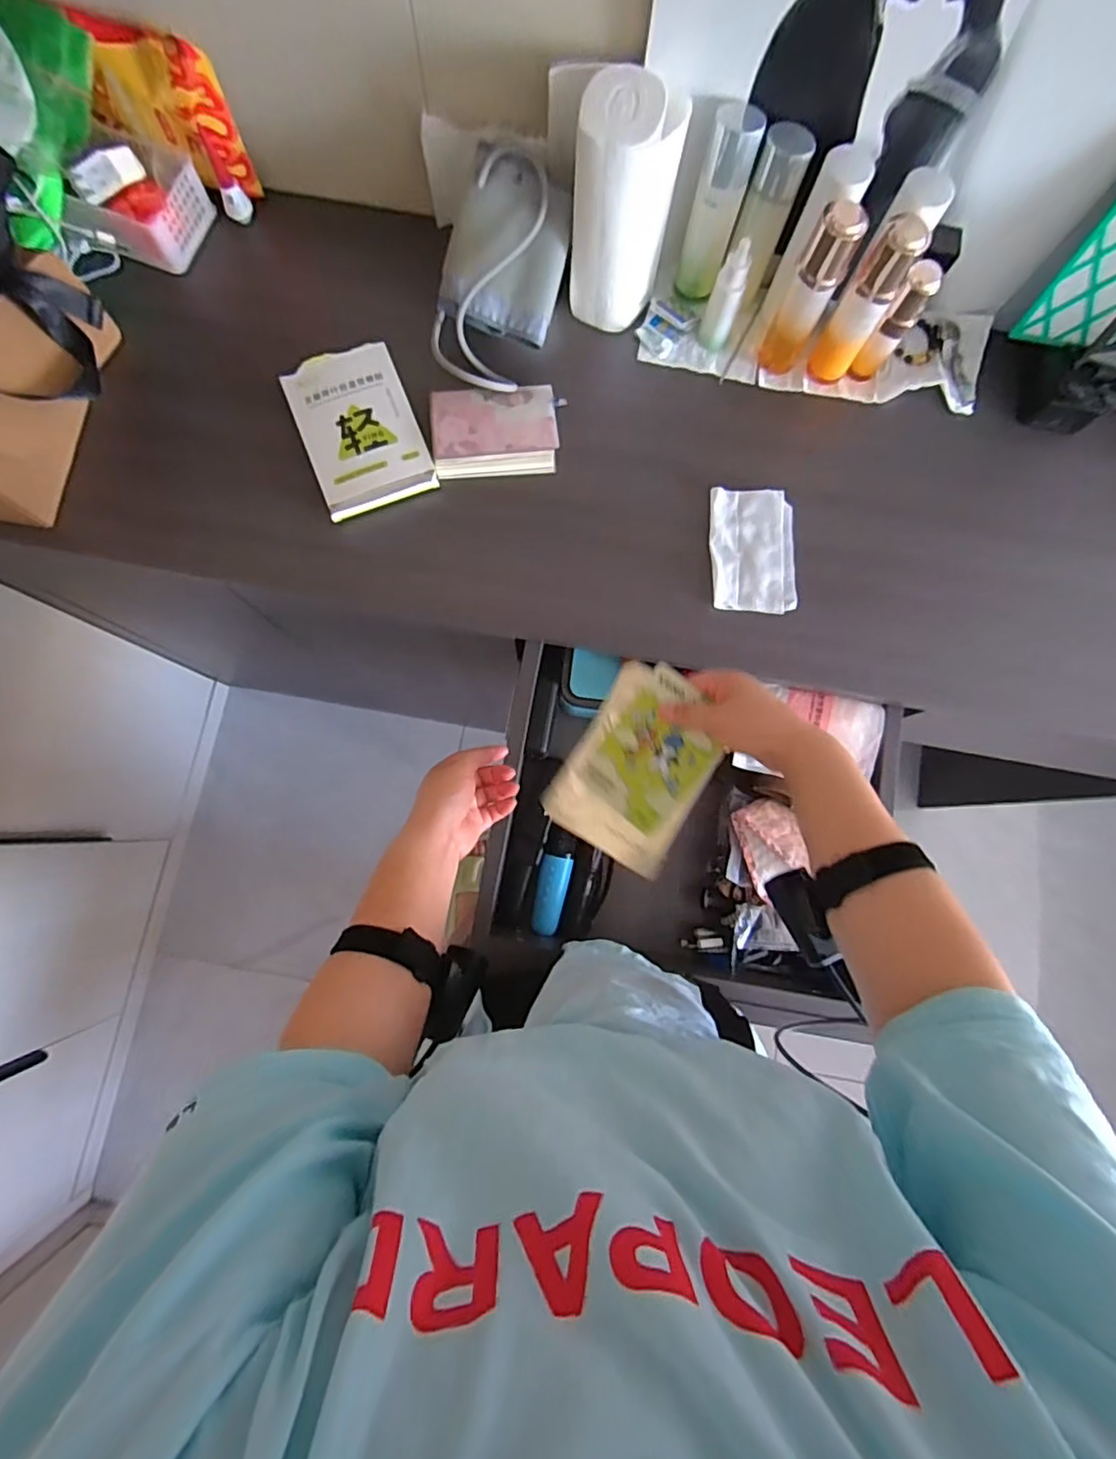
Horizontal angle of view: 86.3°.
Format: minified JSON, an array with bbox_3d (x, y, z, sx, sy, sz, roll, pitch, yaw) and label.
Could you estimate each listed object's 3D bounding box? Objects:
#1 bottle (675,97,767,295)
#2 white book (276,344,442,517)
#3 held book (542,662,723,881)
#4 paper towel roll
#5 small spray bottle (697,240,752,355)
[{"bbox_3d":[0.159,-0.522,0.603,0.047,0.160,0.038,19,80,2],"label":"bottle"},{"bbox_3d":[-0.210,-0.320,0.632,0.119,0.017,0.176,-21,82,-5],"label":"white book"},{"bbox_3d":[0.072,0.030,0.530,0.121,0.017,0.167,29,89,25],"label":"held book"},{"bbox_3d":[0.064,-0.517,0.602,0.095,0.187,0.090,0,80,-2],"label":"paper towel roll"},{"bbox_3d":[0.176,-0.454,0.630,0.032,0.110,0.025,16,80,1],"label":"small spray bottle"}]

